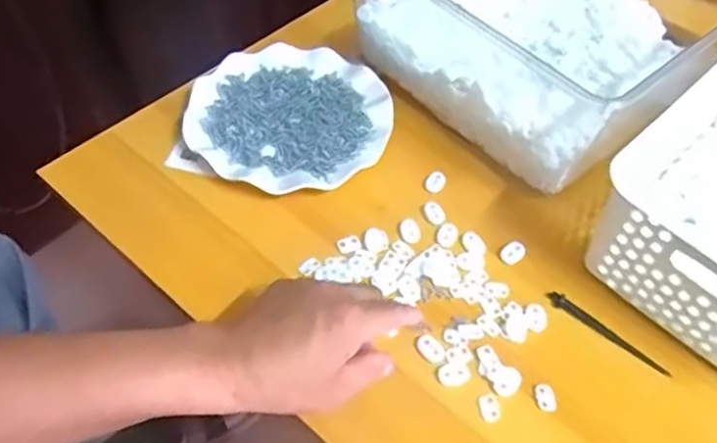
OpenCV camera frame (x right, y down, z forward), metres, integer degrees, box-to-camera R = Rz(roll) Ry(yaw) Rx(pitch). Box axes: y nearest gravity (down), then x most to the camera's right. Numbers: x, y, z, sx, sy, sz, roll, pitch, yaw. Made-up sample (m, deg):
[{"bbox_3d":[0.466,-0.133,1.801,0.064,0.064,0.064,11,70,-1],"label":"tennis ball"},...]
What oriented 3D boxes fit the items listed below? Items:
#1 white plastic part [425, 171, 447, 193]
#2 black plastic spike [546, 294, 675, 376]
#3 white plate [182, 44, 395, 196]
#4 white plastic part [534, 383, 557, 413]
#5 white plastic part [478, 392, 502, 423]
[{"bbox_3d":[0.070,-0.036,0.589,0.017,0.006,0.024,24,54,13],"label":"white plastic part"},{"bbox_3d":[0.192,0.085,0.505,0.102,0.008,0.011,35,57,20],"label":"black plastic spike"},{"bbox_3d":[-0.063,-0.100,0.607,0.181,0.018,0.179,3,52,-3],"label":"white plate"},{"bbox_3d":[0.136,0.127,0.472,0.014,0.004,0.020,-5,53,-9],"label":"white plastic part"},{"bbox_3d":[0.093,0.133,0.465,0.014,0.004,0.020,-7,54,-11],"label":"white plastic part"}]

